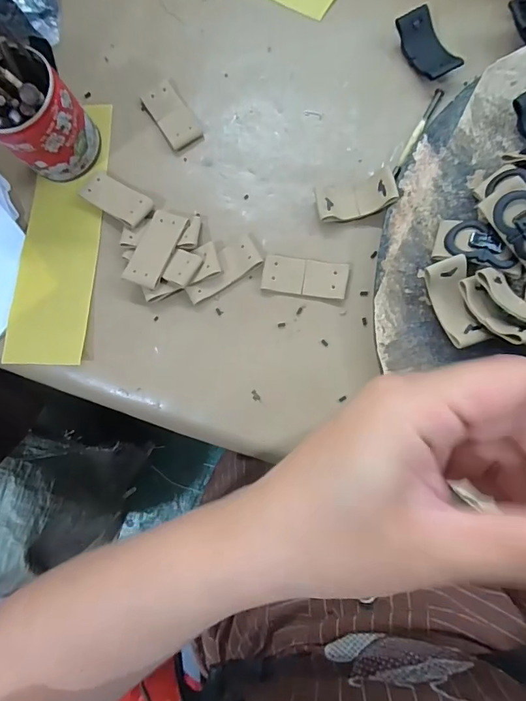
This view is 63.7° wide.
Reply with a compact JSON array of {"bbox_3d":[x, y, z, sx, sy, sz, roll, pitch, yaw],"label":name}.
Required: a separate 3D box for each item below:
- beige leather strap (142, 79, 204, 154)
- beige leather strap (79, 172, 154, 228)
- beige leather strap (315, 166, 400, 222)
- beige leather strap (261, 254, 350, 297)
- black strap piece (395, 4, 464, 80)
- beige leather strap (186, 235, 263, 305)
[{"bbox_3d":[-0.074,-0.190,0.343,0.028,0.009,0.060,-34,79,1],"label":"beige leather strap"},{"bbox_3d":[-0.116,-0.120,0.333,0.057,0.010,0.026,32,86,10],"label":"beige leather strap"},{"bbox_3d":[0.067,-0.113,0.310,0.055,0.020,0.032,-5,81,6],"label":"beige leather strap"},{"bbox_3d":[0.031,-0.054,0.313,0.061,0.004,0.027,8,82,8],"label":"beige leather strap"},{"bbox_3d":[0.125,-0.231,0.323,0.027,0.014,0.057,-28,79,2],"label":"black strap piece"},{"bbox_3d":[-0.031,-0.061,0.321,0.062,0.006,0.026,-33,87,2],"label":"beige leather strap"}]

